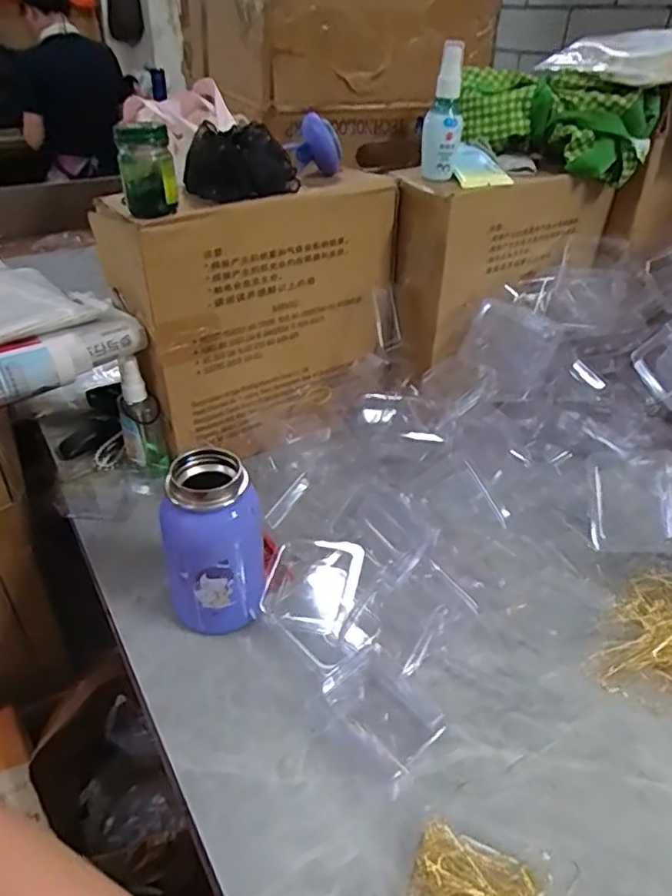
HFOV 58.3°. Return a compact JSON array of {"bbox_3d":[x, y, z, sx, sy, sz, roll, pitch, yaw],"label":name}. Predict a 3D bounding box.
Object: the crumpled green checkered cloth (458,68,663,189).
[{"bbox_3d":[0.241,-0.360,0.670,0.206,0.086,0.077,19,39,21],"label":"crumpled green checkered cloth"}]

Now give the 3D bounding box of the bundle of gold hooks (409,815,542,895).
[{"bbox_3d":[0.078,0.253,0.341,0.068,0.020,0.046,19,39,21],"label":"bundle of gold hooks"}]

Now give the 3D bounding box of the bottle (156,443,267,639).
[{"bbox_3d":[-0.094,0.078,0.467,0.072,0.145,0.060,-2,36,-7],"label":"bottle"}]

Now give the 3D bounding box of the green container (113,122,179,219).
[{"bbox_3d":[-0.154,-0.229,0.492,0.042,0.067,0.040,-8,37,-14],"label":"green container"}]

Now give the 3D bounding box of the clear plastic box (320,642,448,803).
[{"bbox_3d":[0.036,0.183,0.429,0.056,0.019,0.087,-22,43,-31],"label":"clear plastic box"}]

